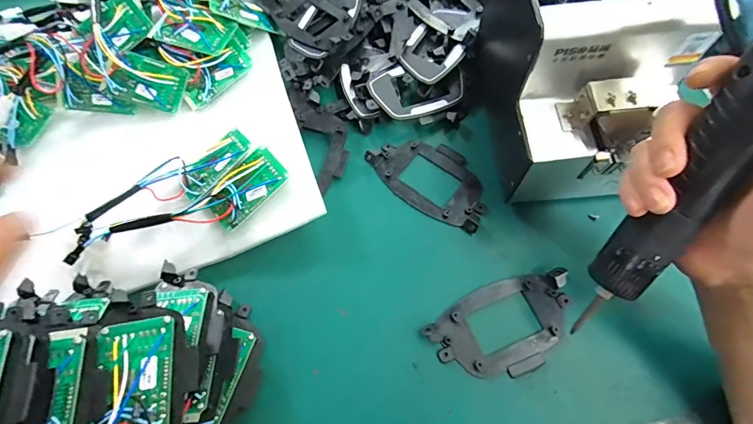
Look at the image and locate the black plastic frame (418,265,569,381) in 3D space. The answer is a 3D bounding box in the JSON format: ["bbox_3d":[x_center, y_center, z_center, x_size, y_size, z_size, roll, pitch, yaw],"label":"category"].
[{"bbox_3d":[0.106,0.091,0.308,0.121,0.014,0.071,-29,67,-9],"label":"black plastic frame"}]

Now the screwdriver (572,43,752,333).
[{"bbox_3d":[0.180,-0.020,0.210,0.035,0.217,0.029,27,27,10],"label":"screwdriver"}]

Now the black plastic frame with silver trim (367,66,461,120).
[{"bbox_3d":[0.044,-0.128,0.390,0.097,0.018,0.062,-23,66,-6],"label":"black plastic frame with silver trim"}]

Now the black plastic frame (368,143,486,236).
[{"bbox_3d":[0.052,-0.035,0.368,0.122,0.012,0.071,31,71,16],"label":"black plastic frame"}]

